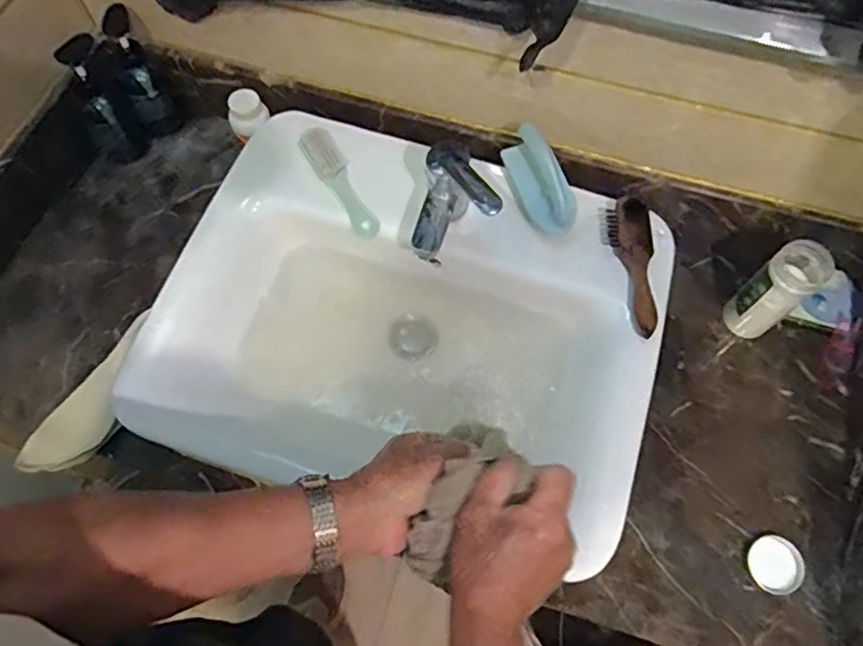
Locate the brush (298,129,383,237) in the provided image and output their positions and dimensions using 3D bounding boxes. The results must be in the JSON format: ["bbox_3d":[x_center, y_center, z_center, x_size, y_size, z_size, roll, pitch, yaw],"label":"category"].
[{"bbox_3d":[-0.114,-0.173,0.775,0.043,0.032,0.166,-25,69,-11],"label":"brush"}]

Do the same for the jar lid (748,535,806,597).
[{"bbox_3d":[0.379,0.265,0.692,0.056,0.010,0.058,0,67,0],"label":"jar lid"}]

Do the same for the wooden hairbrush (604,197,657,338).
[{"bbox_3d":[0.233,-0.065,0.718,0.047,0.023,0.171,-2,67,-1],"label":"wooden hairbrush"}]

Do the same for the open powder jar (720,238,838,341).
[{"bbox_3d":[0.414,-0.035,0.767,0.070,0.139,0.058,-38,72,-15],"label":"open powder jar"}]

